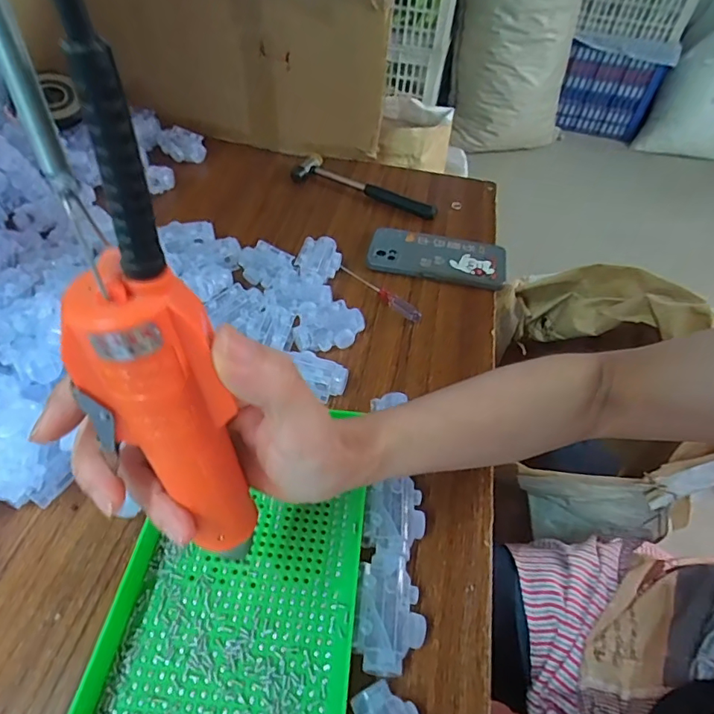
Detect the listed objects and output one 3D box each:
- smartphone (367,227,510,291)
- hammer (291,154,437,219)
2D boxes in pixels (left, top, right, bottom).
[{"bbox_3d":[0.098,-0.124,0.603,0.160,0.017,0.075,13,49,5],"label":"smartphone"},{"bbox_3d":[0.009,-0.237,0.696,0.218,0.019,0.051,27,52,17],"label":"hammer"}]

